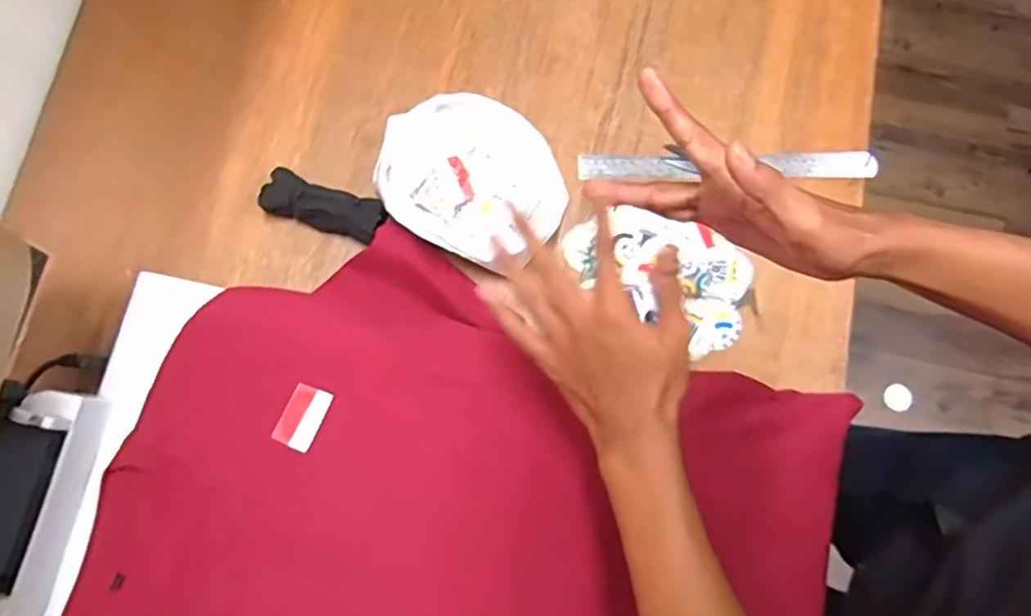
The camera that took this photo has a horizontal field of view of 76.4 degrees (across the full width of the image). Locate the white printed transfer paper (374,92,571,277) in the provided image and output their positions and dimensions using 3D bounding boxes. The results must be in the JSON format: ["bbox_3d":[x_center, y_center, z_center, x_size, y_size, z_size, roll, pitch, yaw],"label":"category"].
[{"bbox_3d":[-0.045,-0.132,0.685,0.189,0.044,0.158,34,80,5],"label":"white printed transfer paper"}]

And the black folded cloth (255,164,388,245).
[{"bbox_3d":[-0.198,-0.105,0.685,0.129,0.034,0.046,20,79,2],"label":"black folded cloth"}]

